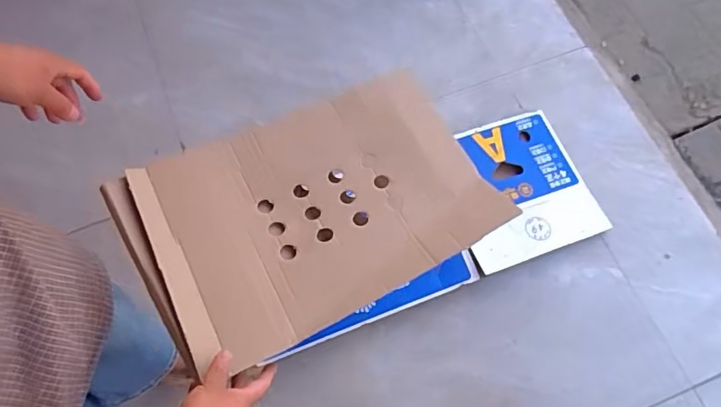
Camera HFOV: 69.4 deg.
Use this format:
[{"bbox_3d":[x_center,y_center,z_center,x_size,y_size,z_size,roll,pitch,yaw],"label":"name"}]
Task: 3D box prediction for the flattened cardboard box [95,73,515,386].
[{"bbox_3d":[-0.065,0.003,0.683,0.444,0.045,0.300,-26,67,-11],"label":"flattened cardboard box"}]

